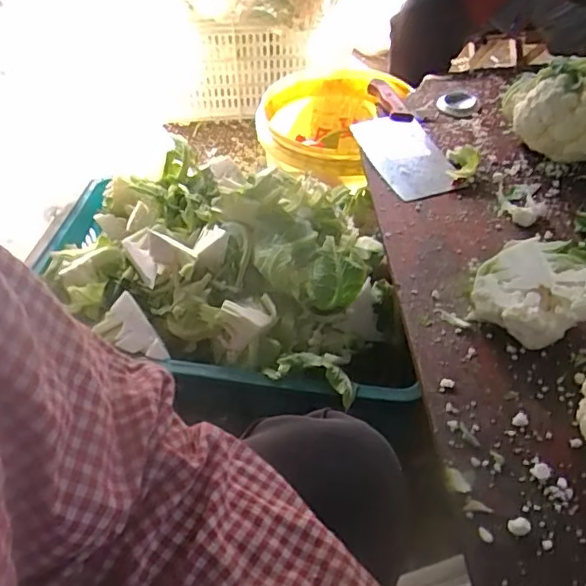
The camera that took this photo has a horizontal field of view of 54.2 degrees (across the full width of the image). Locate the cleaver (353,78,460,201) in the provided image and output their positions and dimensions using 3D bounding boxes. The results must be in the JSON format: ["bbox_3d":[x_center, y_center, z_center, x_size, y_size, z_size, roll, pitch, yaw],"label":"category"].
[{"bbox_3d":[0.140,-0.220,0.811,0.091,0.020,0.288,-14,48,-6],"label":"cleaver"}]

